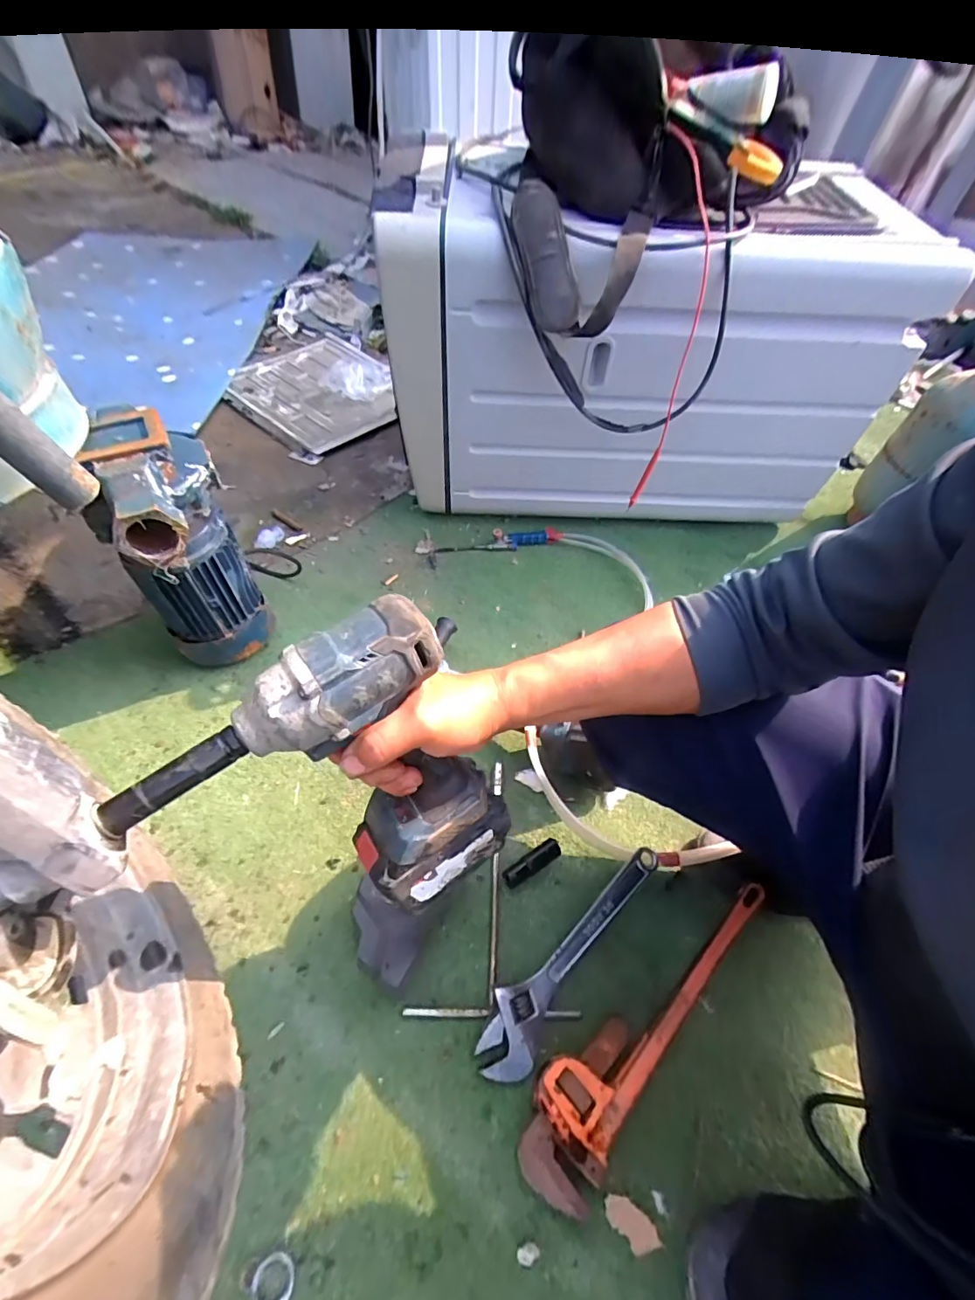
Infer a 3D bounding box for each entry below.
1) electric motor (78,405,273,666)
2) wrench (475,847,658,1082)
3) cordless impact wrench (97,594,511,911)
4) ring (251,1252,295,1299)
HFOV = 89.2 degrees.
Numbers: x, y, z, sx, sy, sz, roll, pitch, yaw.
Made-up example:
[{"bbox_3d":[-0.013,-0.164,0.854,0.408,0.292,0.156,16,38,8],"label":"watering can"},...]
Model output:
[{"bbox_3d":[-0.389,-0.116,0.650,0.129,0.327,0.207,-24,57,-24],"label":"electric motor"},{"bbox_3d":[0.092,0.319,0.539,0.057,0.024,0.279,36,55,21],"label":"wrench"},{"bbox_3d":[-0.084,0.095,0.379,0.210,0.260,0.083,-39,39,-7],"label":"cordless impact wrench"},{"bbox_3d":[-0.167,0.493,0.385,0.031,0.004,0.030,15,38,-12],"label":"ring"}]

